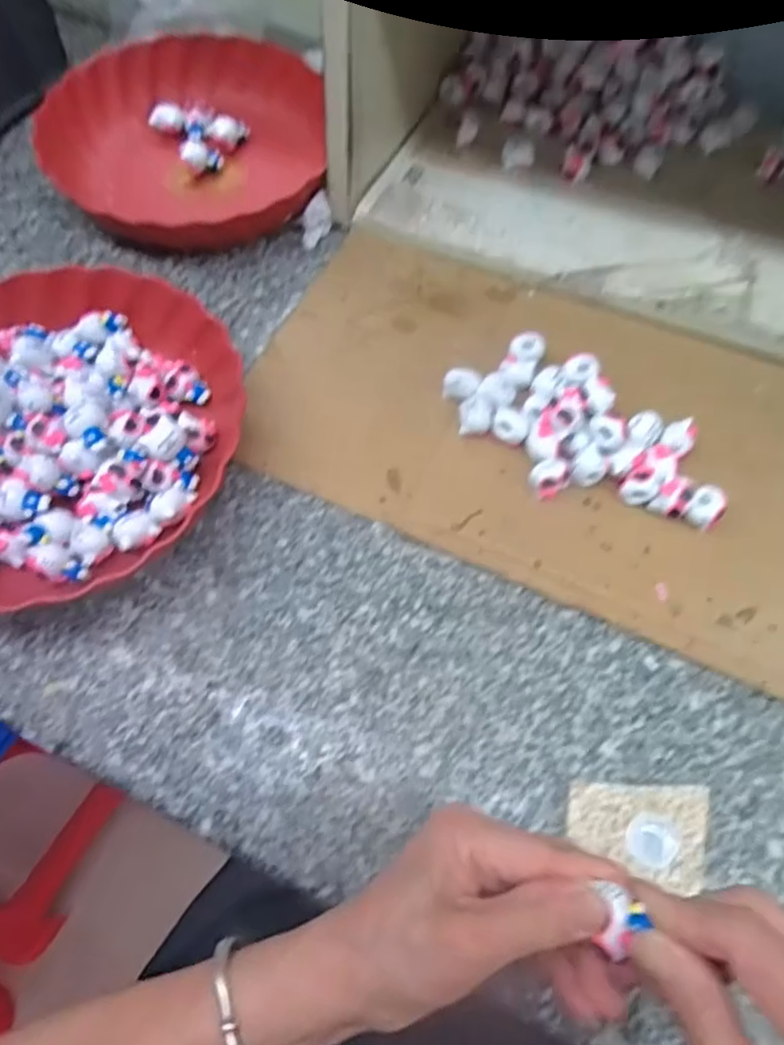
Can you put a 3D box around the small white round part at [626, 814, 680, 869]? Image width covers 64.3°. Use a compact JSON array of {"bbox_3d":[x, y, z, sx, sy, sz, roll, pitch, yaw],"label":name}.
[{"bbox_3d":[0.137,0.166,0.326,0.026,0.004,0.025,0,67,0],"label":"small white round part"}]

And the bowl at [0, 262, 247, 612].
[{"bbox_3d":[-0.223,-0.061,0.403,0.216,0.055,0.232,0,67,0],"label":"bowl"}]

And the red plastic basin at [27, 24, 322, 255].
[{"bbox_3d":[-0.165,-0.319,0.519,0.226,0.052,0.236,0,67,0],"label":"red plastic basin"}]

